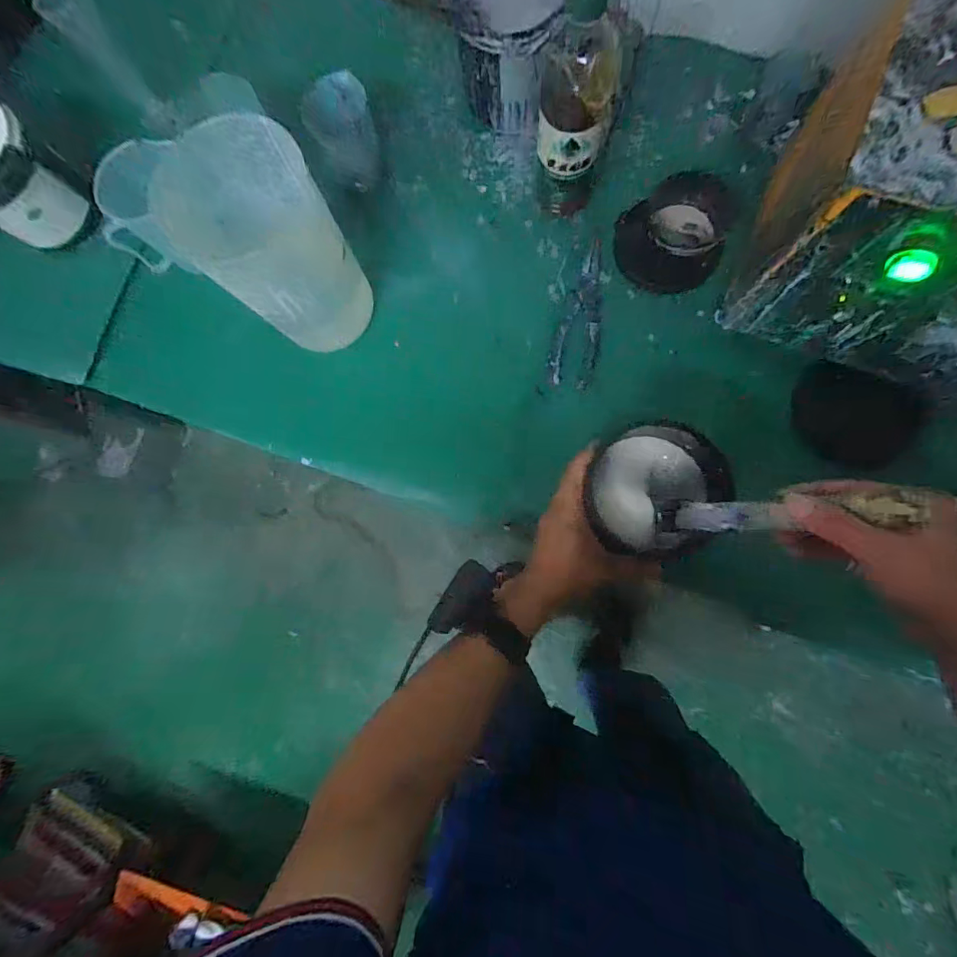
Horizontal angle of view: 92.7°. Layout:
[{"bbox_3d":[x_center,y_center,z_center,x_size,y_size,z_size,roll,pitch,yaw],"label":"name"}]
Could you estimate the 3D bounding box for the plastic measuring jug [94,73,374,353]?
[{"bbox_3d":[-0.219,-0.239,0.462,0.201,0.188,0.138,25,86,9],"label":"plastic measuring jug"}]

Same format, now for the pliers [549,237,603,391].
[{"bbox_3d":[0.122,-0.192,0.530,0.051,0.014,0.181,13,84,8],"label":"pliers"}]

